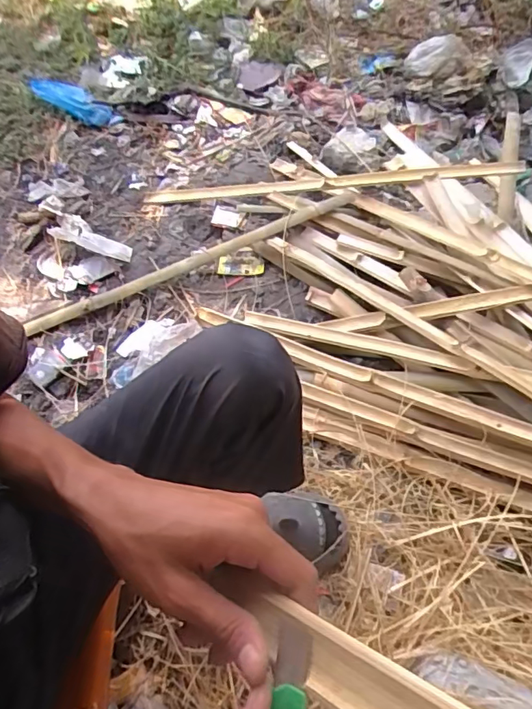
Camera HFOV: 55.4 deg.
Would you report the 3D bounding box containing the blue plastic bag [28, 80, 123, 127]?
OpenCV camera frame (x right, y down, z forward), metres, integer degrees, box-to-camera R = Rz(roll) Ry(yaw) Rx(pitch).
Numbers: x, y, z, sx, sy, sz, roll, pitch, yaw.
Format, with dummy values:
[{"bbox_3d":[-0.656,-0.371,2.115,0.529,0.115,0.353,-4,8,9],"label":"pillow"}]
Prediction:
[{"bbox_3d":[-0.526,-0.691,1.385,0.256,0.036,0.100,24,59,-7],"label":"blue plastic bag"}]

